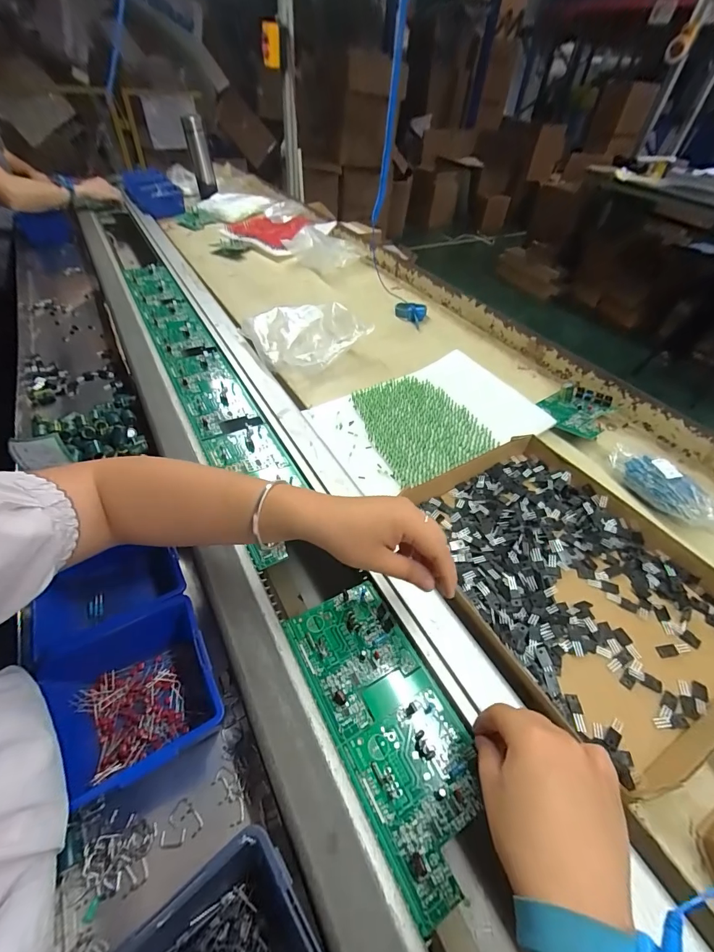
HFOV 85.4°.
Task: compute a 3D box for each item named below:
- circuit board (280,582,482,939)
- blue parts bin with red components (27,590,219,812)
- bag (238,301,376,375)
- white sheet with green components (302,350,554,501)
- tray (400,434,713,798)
[{"bbox_3d":[0.024,0.192,0.312,0.095,0.007,0.214,-16,50,-20],"label":"circuit board"},{"bbox_3d":[-0.180,0.186,0.320,0.119,0.067,0.116,-20,51,-23],"label":"blue parts bin with red components"},{"bbox_3d":[-0.085,-0.240,0.661,0.201,0.072,0.110,-8,47,-13],"label":"bag"},{"bbox_3d":[0.088,-0.086,0.550,0.279,0.024,0.196,-23,52,-15],"label":"white sheet with green components"},{"bbox_3d":[0.211,0.092,0.390,0.232,0.029,0.308,-21,51,-24],"label":"tray"}]

